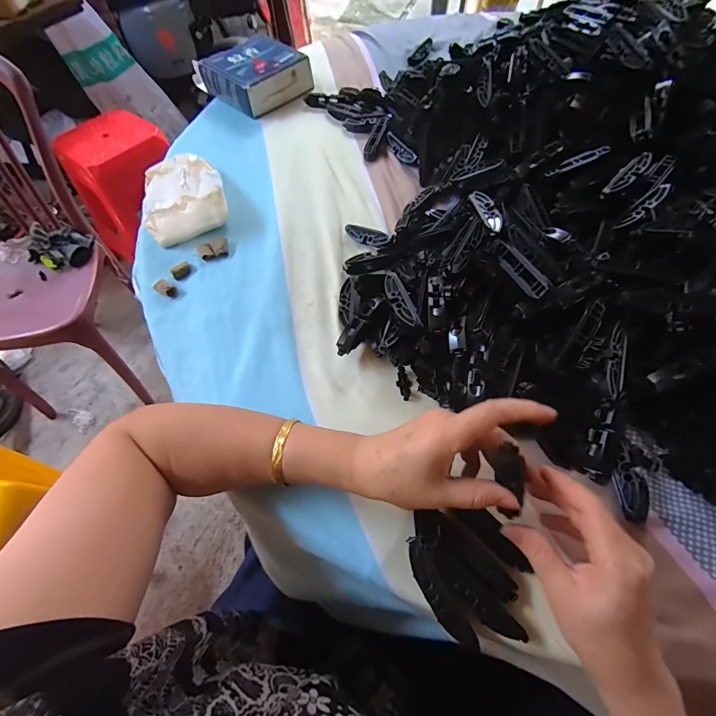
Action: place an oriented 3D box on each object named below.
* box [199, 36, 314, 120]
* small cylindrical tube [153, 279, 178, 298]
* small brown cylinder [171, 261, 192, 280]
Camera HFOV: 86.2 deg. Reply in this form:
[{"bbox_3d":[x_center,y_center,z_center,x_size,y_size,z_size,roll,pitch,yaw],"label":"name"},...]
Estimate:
[{"bbox_3d":[-0.178,-0.501,0.677,0.148,0.051,0.151,-39,66,-18],"label":"box"},{"bbox_3d":[-0.228,-0.082,0.452,0.030,0.010,0.016,30,66,18],"label":"small cylindrical tube"},{"bbox_3d":[-0.214,-0.106,0.464,0.022,0.011,0.015,-34,64,-16],"label":"small brown cylinder"}]

